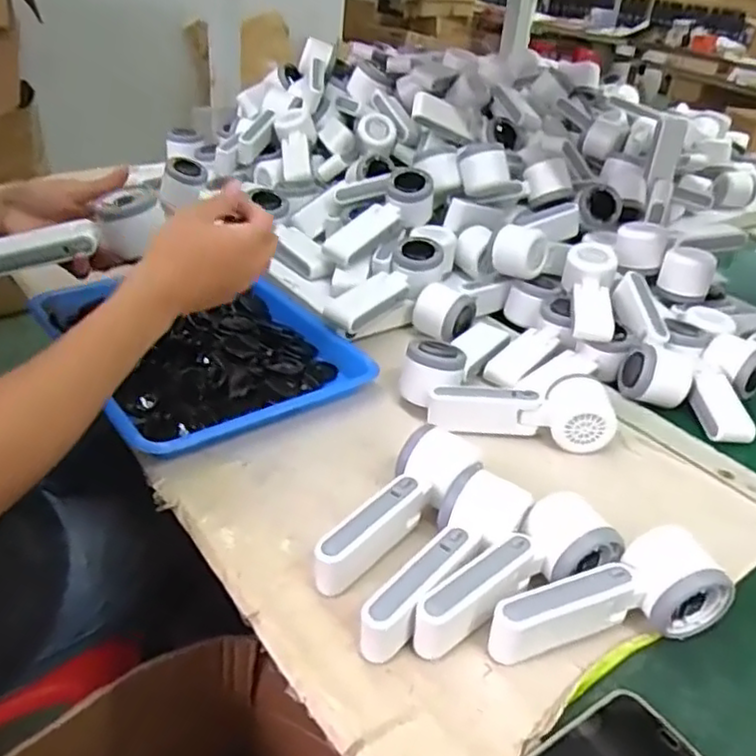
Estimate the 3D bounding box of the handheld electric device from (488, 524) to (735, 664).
[{"bbox_3d":[0.151,0.148,0.452,0.166,0.051,0.056,-9,36,-23],"label":"handheld electric device"}]

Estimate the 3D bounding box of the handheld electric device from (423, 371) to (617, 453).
[{"bbox_3d":[0.130,0.027,0.634,0.160,0.046,0.056,4,32,-3],"label":"handheld electric device"}]

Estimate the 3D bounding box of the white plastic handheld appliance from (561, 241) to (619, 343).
[{"bbox_3d":[0.239,-0.093,0.784,0.060,0.069,0.169,13,33,11],"label":"white plastic handheld appliance"}]

